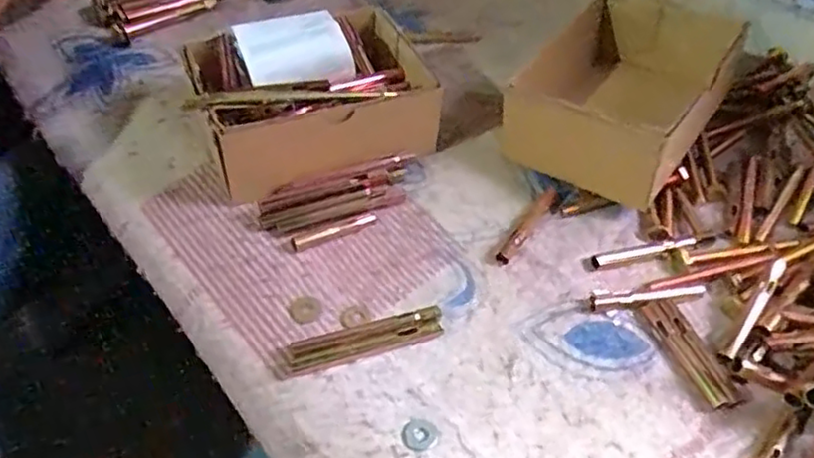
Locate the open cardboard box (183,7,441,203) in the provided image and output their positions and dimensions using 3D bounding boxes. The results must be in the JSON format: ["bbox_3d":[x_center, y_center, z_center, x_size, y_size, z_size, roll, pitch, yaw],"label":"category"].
[{"bbox_3d":[-0.074,-0.107,0.540,0.174,0.092,0.137,-16,50,-13],"label":"open cardboard box"}]

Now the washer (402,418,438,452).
[{"bbox_3d":[0.008,0.127,0.408,0.021,0.004,0.021,0,48,0],"label":"washer"}]

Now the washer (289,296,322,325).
[{"bbox_3d":[-0.071,0.056,0.466,0.022,0.004,0.019,-17,50,-14],"label":"washer"}]

